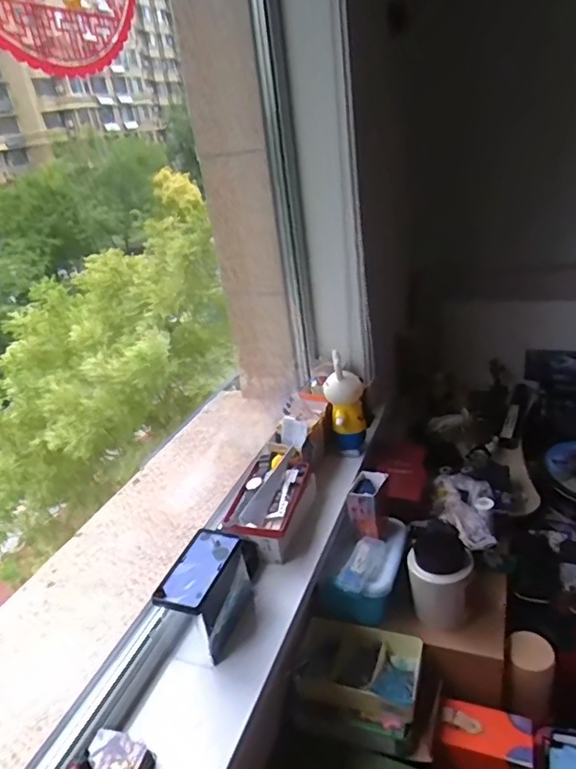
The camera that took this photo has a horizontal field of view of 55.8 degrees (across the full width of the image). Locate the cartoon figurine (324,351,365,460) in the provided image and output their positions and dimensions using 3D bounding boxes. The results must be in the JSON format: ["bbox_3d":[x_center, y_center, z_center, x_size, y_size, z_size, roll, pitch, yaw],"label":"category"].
[{"bbox_3d":[0.117,0.045,1.112,0.078,0.198,0.068,-5,26,6],"label":"cartoon figurine"}]

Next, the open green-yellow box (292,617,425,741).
[{"bbox_3d":[0.119,0.478,0.896,0.192,0.061,0.140,3,28,21],"label":"open green-yellow box"}]

